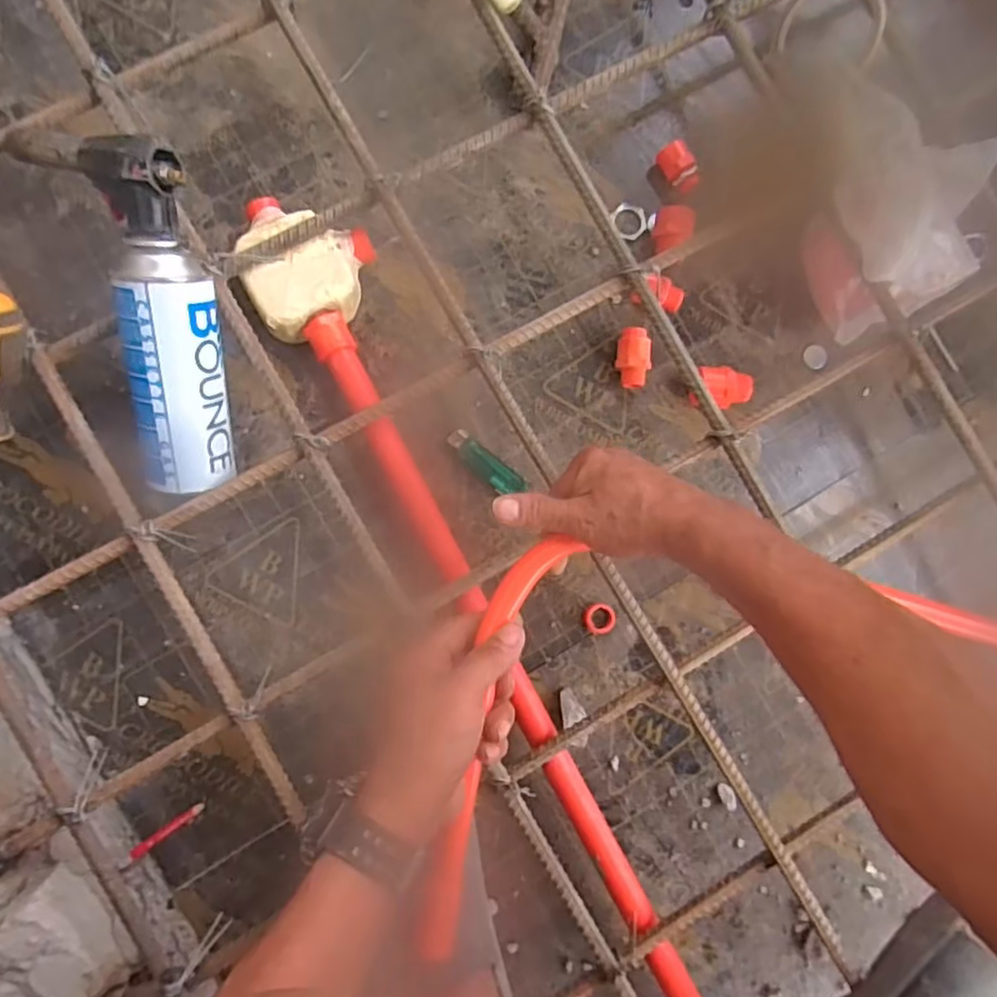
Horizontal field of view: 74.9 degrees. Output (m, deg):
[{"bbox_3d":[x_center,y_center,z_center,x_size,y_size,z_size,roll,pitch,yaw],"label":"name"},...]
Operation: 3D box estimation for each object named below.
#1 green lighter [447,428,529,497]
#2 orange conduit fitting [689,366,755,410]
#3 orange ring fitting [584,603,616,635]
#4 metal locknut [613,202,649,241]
[{"bbox_3d":[-0.010,-0.031,0.562,0.078,0.011,0.026,44,86,-2],"label":"green lighter"},{"bbox_3d":[0.190,-0.095,0.570,0.053,0.031,0.034,3,88,-4],"label":"orange conduit fitting"},{"bbox_3d":[0.089,0.105,0.565,0.028,0.006,0.028,2,88,-4],"label":"orange ring fitting"},{"bbox_3d":[0.119,-0.250,0.584,0.032,0.004,0.033,0,88,-4],"label":"metal locknut"}]

